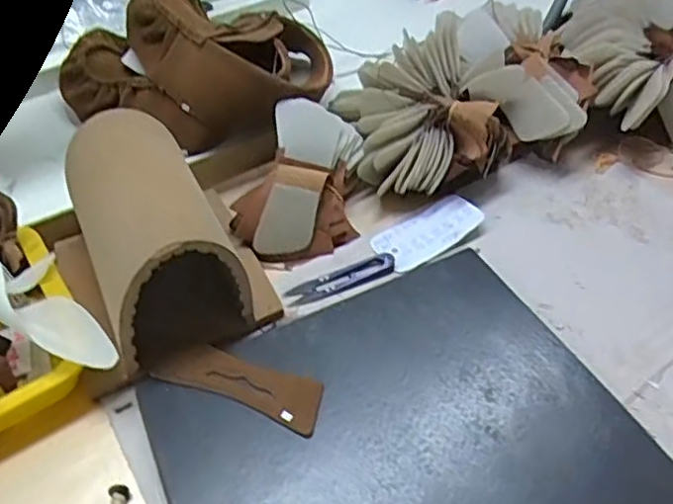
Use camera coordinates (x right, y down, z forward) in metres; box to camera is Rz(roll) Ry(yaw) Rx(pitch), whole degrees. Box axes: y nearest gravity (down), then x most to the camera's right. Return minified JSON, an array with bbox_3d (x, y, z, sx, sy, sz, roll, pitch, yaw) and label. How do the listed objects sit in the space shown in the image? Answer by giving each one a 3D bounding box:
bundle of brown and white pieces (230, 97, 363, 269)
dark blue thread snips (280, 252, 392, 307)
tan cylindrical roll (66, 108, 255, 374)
[{"bbox_3d":[-0.027,-0.067,0.614,0.101,0.074,0.147,16,51,17],"label":"bundle of brown and white pieces"},{"bbox_3d":[0.004,0.023,0.577,0.098,0.008,0.027,-20,50,-14],"label":"dark blue thread snips"},{"bbox_3d":[-0.150,-0.018,0.538,0.102,0.134,0.184,-21,50,-15],"label":"tan cylindrical roll"}]

